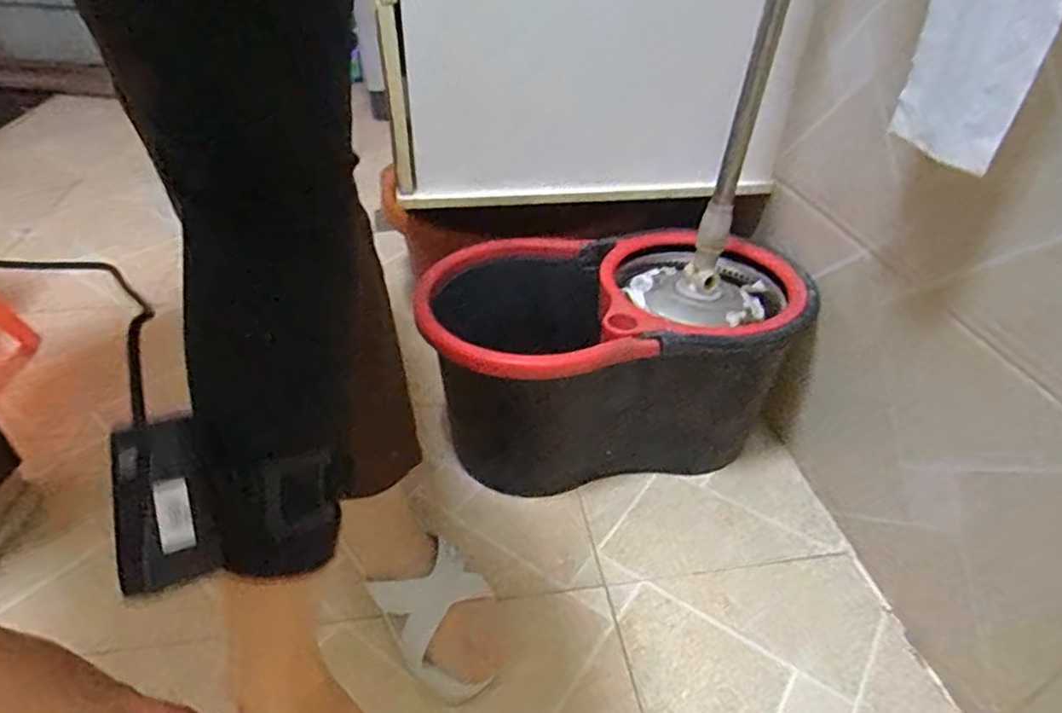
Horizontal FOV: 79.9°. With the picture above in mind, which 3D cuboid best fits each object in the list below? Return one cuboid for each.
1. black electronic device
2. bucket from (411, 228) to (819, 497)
[{"bbox_3d":[-0.151,0.060,0.256,0.033,0.011,0.066,-9,82,-16],"label":"black electronic device"},{"bbox_3d":[0.095,0.006,0.763,0.424,0.233,0.253,-3,37,-6],"label":"bucket"}]

